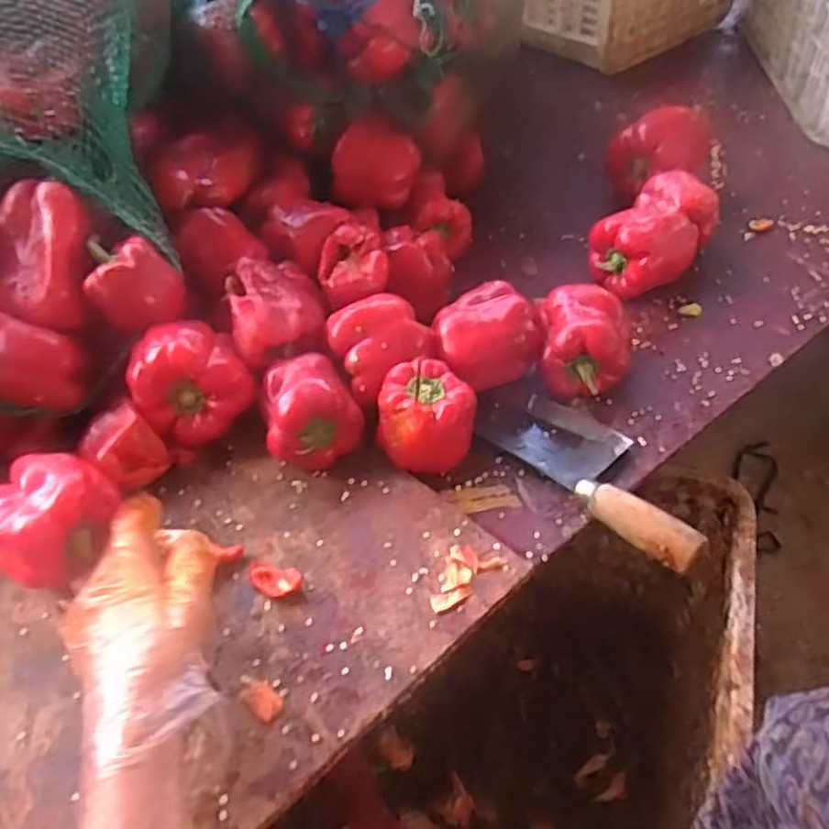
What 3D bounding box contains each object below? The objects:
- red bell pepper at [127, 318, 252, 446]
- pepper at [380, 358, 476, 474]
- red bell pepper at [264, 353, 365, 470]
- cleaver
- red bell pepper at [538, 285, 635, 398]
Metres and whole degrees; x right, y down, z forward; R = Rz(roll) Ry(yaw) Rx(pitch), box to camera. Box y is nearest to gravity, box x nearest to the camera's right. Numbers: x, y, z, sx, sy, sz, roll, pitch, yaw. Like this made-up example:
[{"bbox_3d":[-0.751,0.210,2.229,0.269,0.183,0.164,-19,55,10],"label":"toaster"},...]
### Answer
[{"bbox_3d":[-0.181,-0.023,0.597,0.087,0.090,0.073,-15,47,-10],"label":"red bell pepper"},{"bbox_3d":[0.011,0.007,0.583,0.075,0.069,0.075,-2,46,2],"label":"pepper"},{"bbox_3d":[-0.087,-0.002,0.588,0.073,0.071,0.072,-2,46,2],"label":"red bell pepper"},{"bbox_3d":[0.144,0.035,0.582,0.080,0.035,0.222,-32,52,-24],"label":"cleaver"},{"bbox_3d":[0.153,-0.068,0.648,0.076,0.069,0.099,3,47,7],"label":"red bell pepper"}]

